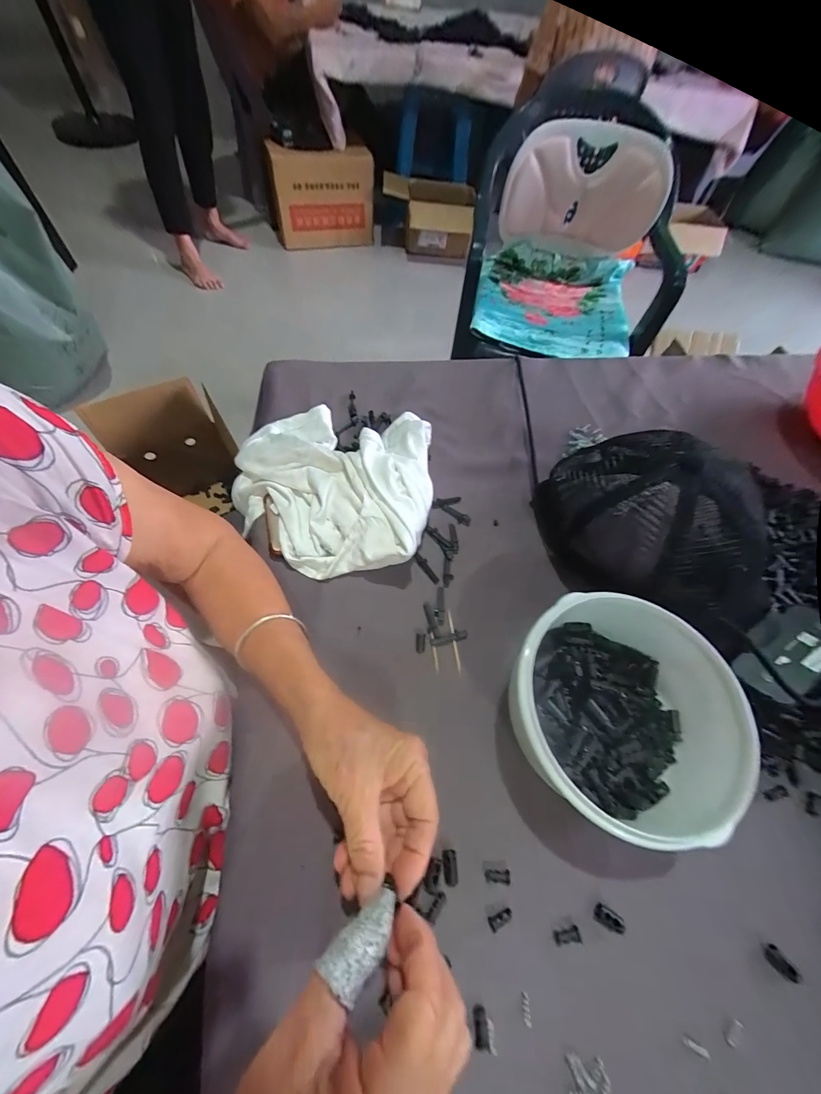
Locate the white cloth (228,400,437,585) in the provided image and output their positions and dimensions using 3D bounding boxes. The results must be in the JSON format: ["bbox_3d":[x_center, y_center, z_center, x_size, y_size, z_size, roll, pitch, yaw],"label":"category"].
[{"bbox_3d":[-0.088,-0.078,0.401,0.219,0.053,0.205,10,61,2],"label":"white cloth"}]

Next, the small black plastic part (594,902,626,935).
[{"bbox_3d":[0.139,0.259,0.259,0.021,0.004,0.011,28,63,11],"label":"small black plastic part"}]

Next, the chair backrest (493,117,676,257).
[{"bbox_3d":[0.374,-0.777,0.848,0.329,0.272,0.084,17,84,3],"label":"chair backrest"}]

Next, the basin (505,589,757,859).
[{"bbox_3d":[0.159,0.130,0.292,0.149,0.086,0.152,2,61,-3],"label":"basin"}]

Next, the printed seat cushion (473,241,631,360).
[{"bbox_3d":[0.341,-0.594,0.909,0.361,0.100,0.281,10,61,0],"label":"printed seat cushion"}]

